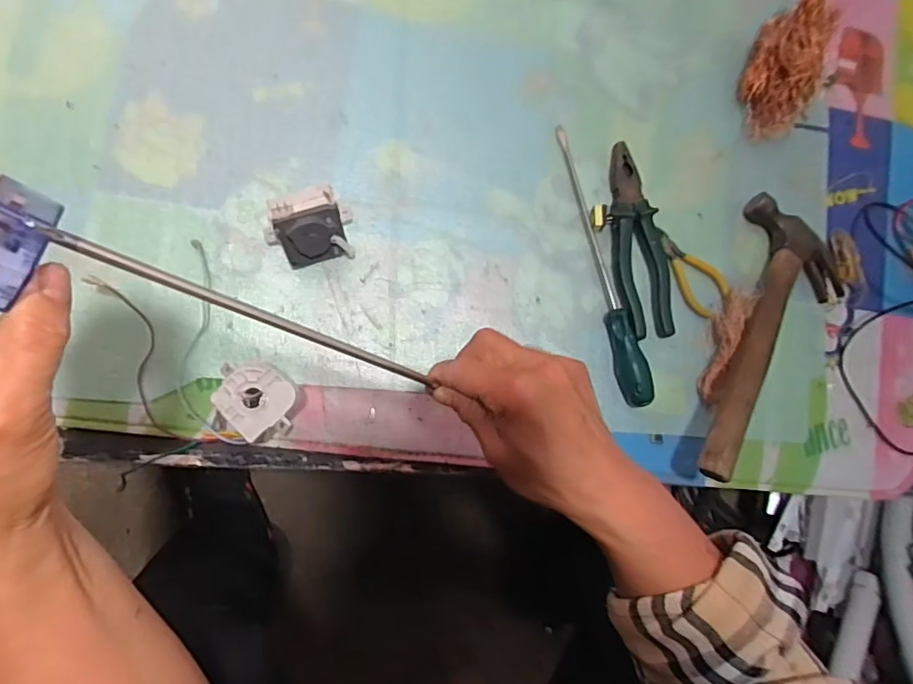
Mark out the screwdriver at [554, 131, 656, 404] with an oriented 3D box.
[{"bbox_3d":[0.143,-0.076,0.537,0.026,0.023,0.278,-13,87,-8],"label":"screwdriver"}]

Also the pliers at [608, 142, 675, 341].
[{"bbox_3d":[0.178,-0.099,0.548,0.056,0.016,0.187,-8,86,-8],"label":"pliers"}]

